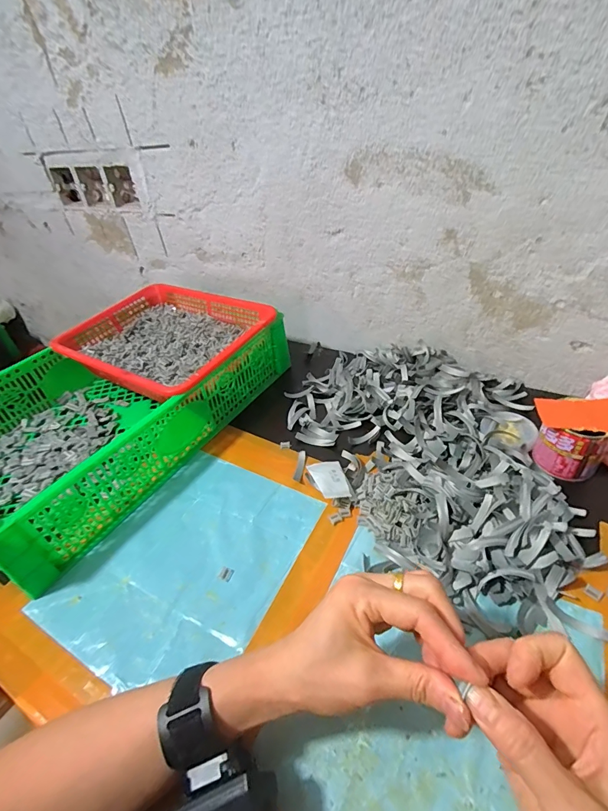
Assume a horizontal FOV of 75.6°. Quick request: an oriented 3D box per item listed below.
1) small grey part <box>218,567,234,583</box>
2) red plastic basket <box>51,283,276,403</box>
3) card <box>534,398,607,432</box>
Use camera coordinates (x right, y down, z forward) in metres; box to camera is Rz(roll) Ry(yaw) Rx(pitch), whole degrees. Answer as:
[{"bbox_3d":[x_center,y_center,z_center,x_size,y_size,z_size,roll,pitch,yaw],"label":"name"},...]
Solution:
[{"bbox_3d":[-0.080,0.172,0.401,0.013,0.004,0.013,10,42,21],"label":"small grey part"},{"bbox_3d":[-0.212,-0.102,0.626,0.297,0.070,0.241,18,45,28],"label":"red plastic basket"},{"bbox_3d":[0.300,0.009,0.426,0.079,0.006,0.053,2,40,14],"label":"card"}]

